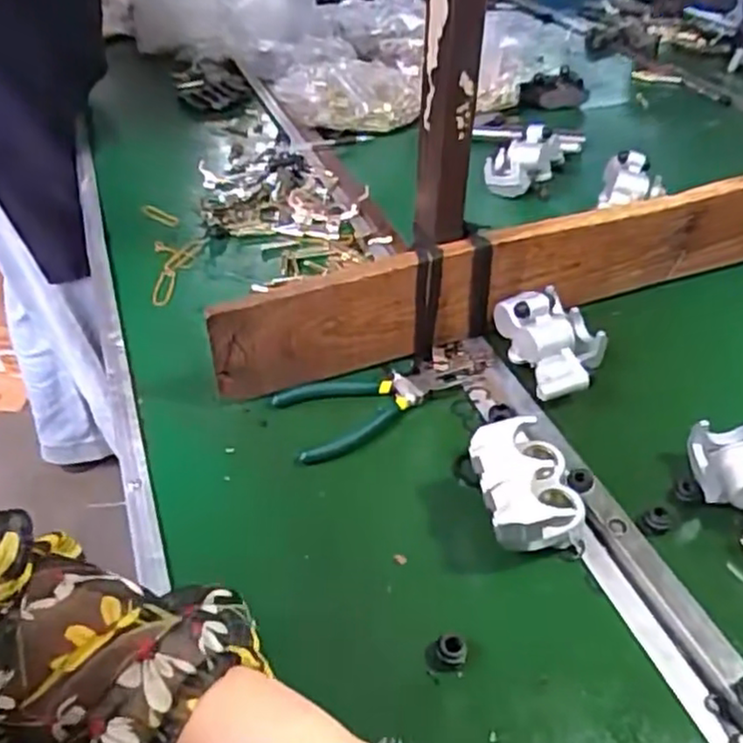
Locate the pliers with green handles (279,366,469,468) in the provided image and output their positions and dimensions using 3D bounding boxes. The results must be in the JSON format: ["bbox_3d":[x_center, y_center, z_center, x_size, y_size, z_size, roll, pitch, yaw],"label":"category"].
[{"bbox_3d":[0.008,0.022,0.543,0.156,0.008,0.072,-18,45,-17],"label":"pliers with green handles"}]

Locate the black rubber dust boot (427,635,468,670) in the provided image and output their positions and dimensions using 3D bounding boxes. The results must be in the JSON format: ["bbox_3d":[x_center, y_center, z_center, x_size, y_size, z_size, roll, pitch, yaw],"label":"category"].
[{"bbox_3d":[0.043,0.161,0.393,0.022,0.019,0.015,9,44,11],"label":"black rubber dust boot"}]

